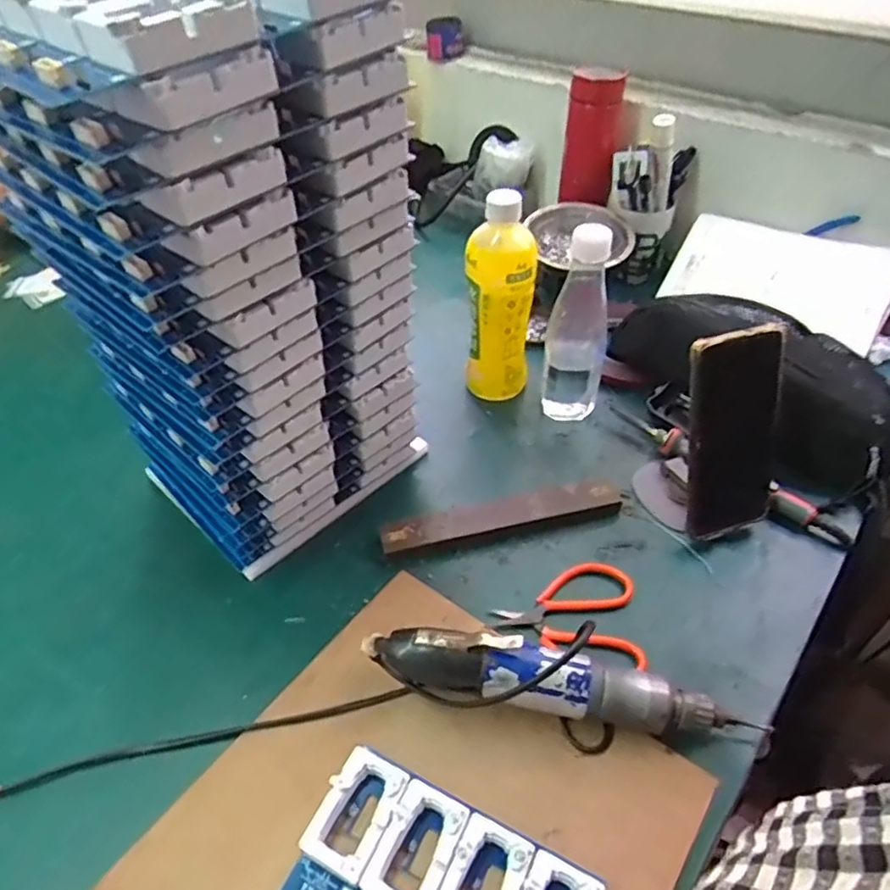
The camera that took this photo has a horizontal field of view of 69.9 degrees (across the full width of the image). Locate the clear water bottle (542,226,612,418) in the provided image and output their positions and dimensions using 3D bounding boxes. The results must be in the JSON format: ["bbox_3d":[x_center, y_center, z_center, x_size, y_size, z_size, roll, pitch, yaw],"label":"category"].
[{"bbox_3d":[0.128,-0.124,0.596,0.057,0.182,0.068,11,46,13],"label":"clear water bottle"}]

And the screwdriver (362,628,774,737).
[{"bbox_3d":[0.074,0.159,0.420,0.261,0.054,0.044,8,45,9],"label":"screwdriver"}]

